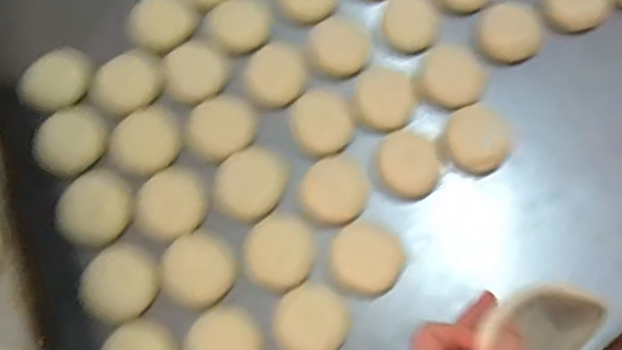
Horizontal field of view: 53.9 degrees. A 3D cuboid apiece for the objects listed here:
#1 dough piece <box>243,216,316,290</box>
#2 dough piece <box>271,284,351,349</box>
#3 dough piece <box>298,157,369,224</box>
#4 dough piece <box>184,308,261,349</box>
[{"bbox_3d":[-0.031,0.073,0.584,0.068,0.014,0.072,25,72,12],"label":"dough piece"},{"bbox_3d":[0.000,0.135,0.562,0.065,0.012,0.066,39,76,16],"label":"dough piece"},{"bbox_3d":[0.024,0.015,0.607,0.067,0.010,0.062,-1,69,3],"label":"dough piece"},{"bbox_3d":[-0.080,0.157,0.557,0.066,0.006,0.065,25,72,12],"label":"dough piece"}]

